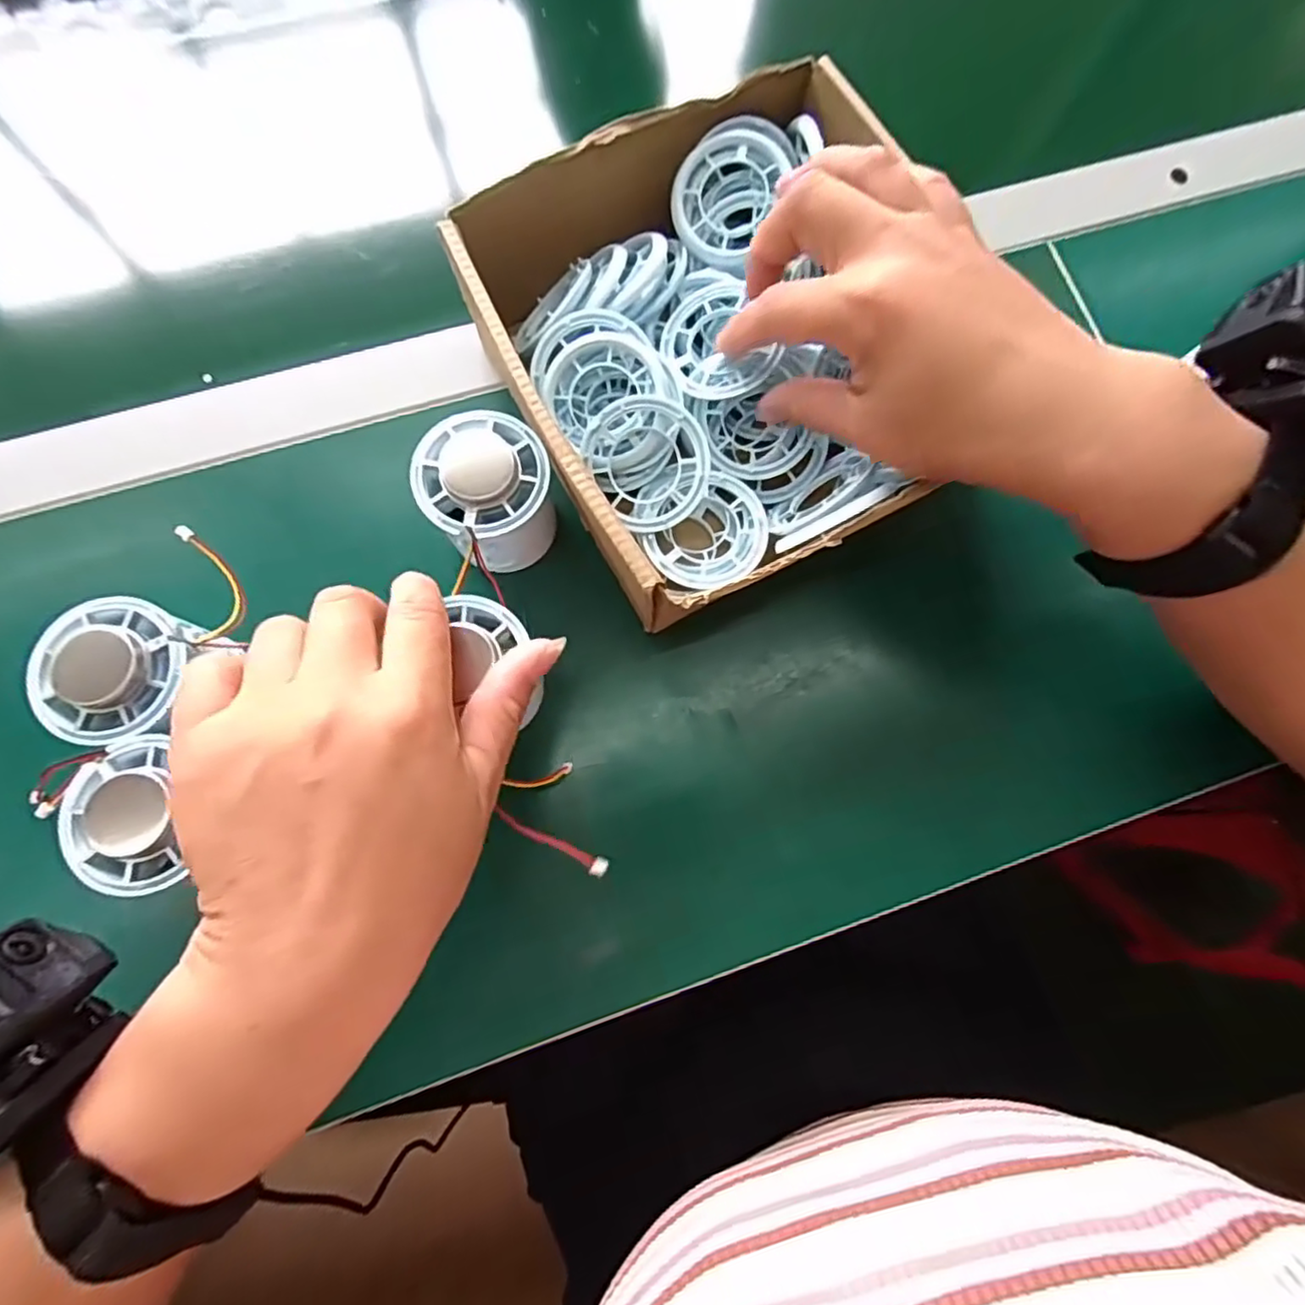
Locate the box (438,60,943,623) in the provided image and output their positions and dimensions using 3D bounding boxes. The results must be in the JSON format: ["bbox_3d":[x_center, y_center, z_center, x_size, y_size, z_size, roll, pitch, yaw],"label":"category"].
[{"bbox_3d":[0.033,-0.134,0.286,0.185,0.070,0.206,-26,79,-6],"label":"box"}]

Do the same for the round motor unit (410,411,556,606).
[{"bbox_3d":[-0.070,-0.067,0.277,0.053,0.050,0.055,0,78,-1],"label":"round motor unit"}]

